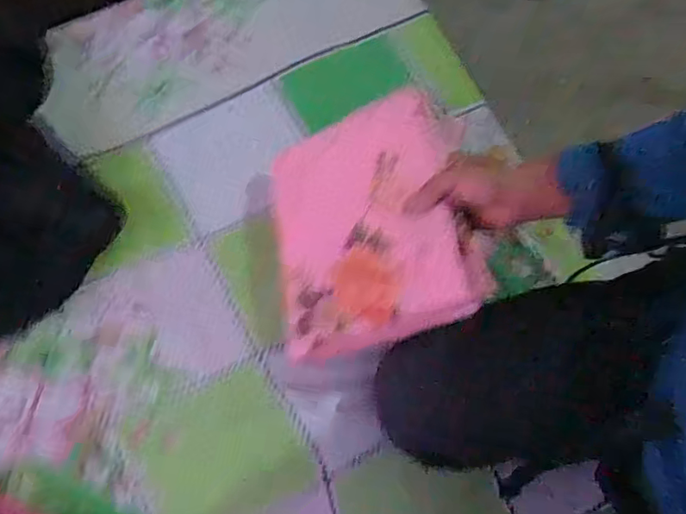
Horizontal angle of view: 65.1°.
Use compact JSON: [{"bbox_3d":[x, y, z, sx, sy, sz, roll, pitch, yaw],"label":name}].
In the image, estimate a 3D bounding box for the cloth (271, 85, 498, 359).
[{"bbox_3d":[0.015,-0.038,0.626,0.250,0.068,0.270,-25,66,26],"label":"cloth"}]

